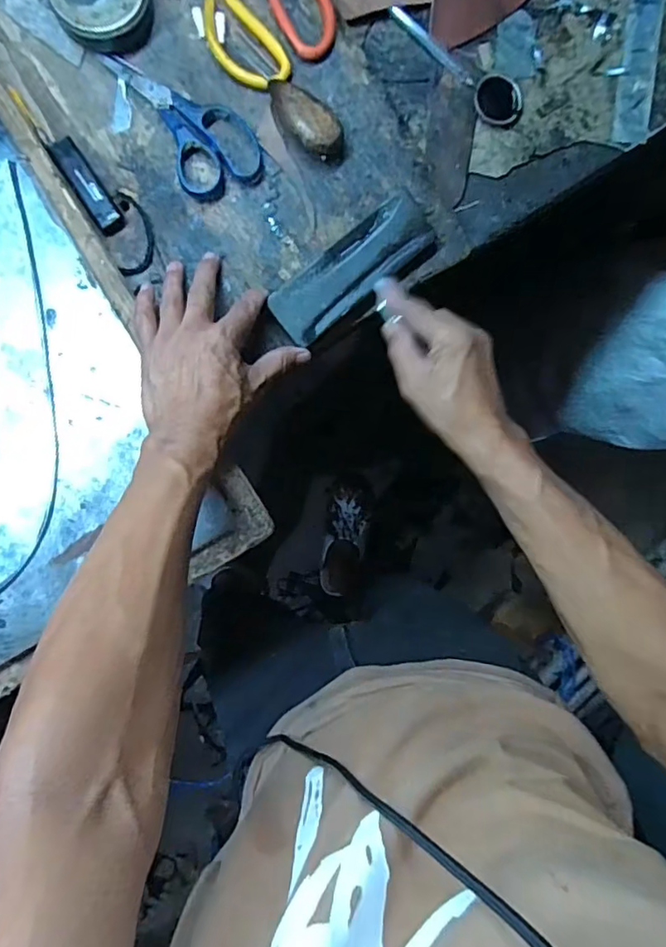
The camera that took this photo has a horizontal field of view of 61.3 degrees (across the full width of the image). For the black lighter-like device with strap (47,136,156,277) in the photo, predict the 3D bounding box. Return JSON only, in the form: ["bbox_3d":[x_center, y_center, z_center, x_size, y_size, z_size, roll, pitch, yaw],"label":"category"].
[{"bbox_3d":[-0.186,-0.225,0.465,0.040,0.018,0.121,-31,92,-5],"label":"black lighter-like device with strap"}]

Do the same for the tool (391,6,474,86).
[{"bbox_3d":[0.088,-0.376,0.495,0.095,0.006,0.011,43,85,-3],"label":"tool"}]

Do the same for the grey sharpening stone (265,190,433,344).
[{"bbox_3d":[0.017,-0.174,0.474,0.154,0.015,0.061,-39,92,-3],"label":"grey sharpening stone"}]

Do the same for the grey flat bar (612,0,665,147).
[{"bbox_3d":[0.276,-0.375,0.502,0.033,0.007,0.159,6,91,0],"label":"grey flat bar"}]

